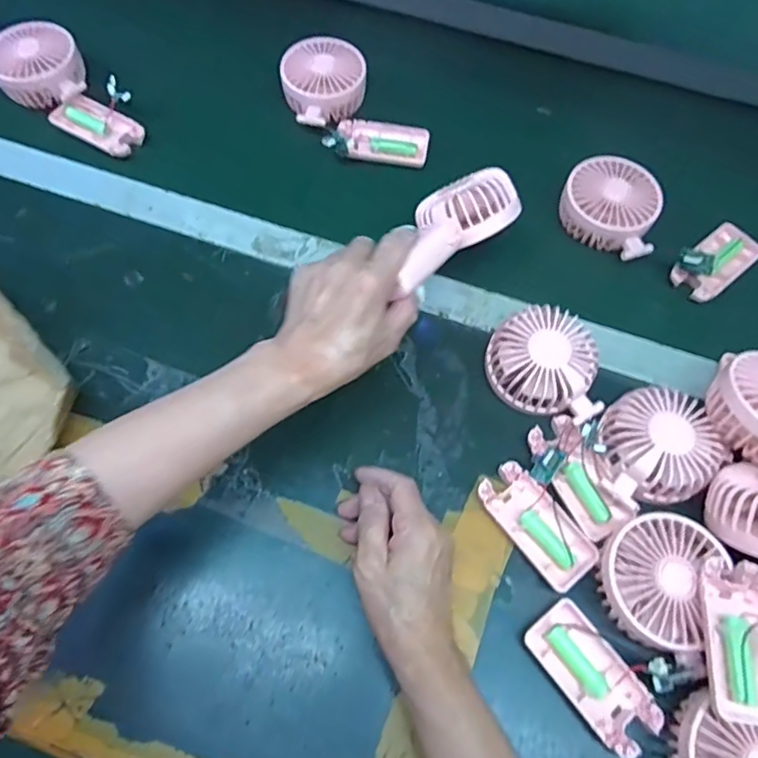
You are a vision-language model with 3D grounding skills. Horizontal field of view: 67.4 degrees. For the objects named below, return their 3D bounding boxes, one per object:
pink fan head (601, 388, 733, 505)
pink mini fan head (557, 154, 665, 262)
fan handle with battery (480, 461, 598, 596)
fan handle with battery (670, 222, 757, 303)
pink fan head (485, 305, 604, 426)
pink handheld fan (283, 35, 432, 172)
[{"bbox_3d":[0.214,0.049,0.428,0.085,0.030,0.082,6,65,1],"label":"pink fan head"},{"bbox_3d":[0.221,-0.163,0.539,0.092,0.036,0.090,29,68,12],"label":"pink mini fan head"},{"bbox_3d":[0.117,0.107,0.422,0.044,0.019,0.092,-34,70,-16],"label":"fan handle with battery"},{"bbox_3d":[0.317,-0.114,0.523,0.096,0.039,0.047,-36,71,-17],"label":"fan handle with battery"},{"bbox_3d":[0.135,-0.012,0.461,0.095,0.048,0.078,17,66,6],"label":"pink fan head"},{"bbox_3d":[-0.032,-0.278,0.585,0.179,0.030,0.099,46,71,3],"label":"pink handheld fan"}]

